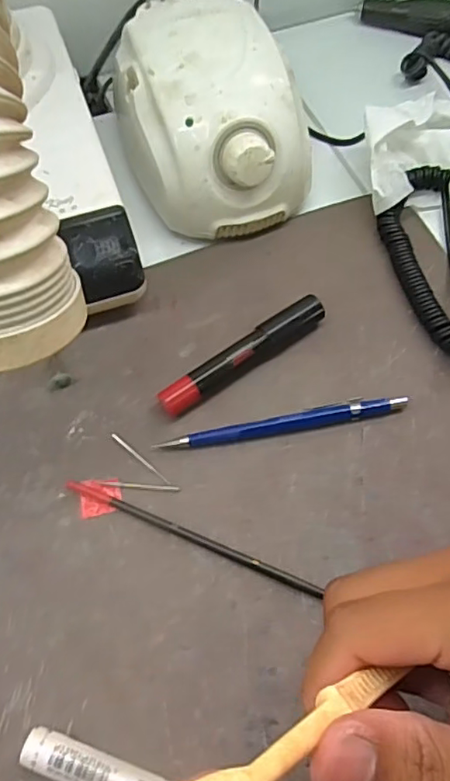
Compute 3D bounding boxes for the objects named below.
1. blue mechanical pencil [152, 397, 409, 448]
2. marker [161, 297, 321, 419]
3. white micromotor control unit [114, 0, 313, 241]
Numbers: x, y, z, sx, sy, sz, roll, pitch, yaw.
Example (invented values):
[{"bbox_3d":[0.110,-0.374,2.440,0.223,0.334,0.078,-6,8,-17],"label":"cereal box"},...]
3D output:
[{"bbox_3d":[0.032,0.017,0.309,0.134,0.008,0.012,-10,65,-5],"label":"blue mechanical pencil"},{"bbox_3d":[0.012,-0.019,0.321,0.108,0.017,0.017,-34,69,-15],"label":"marker"},{"bbox_3d":[-0.010,-0.169,0.357,0.105,0.079,0.133,-23,67,-11],"label":"white micromotor control unit"}]

